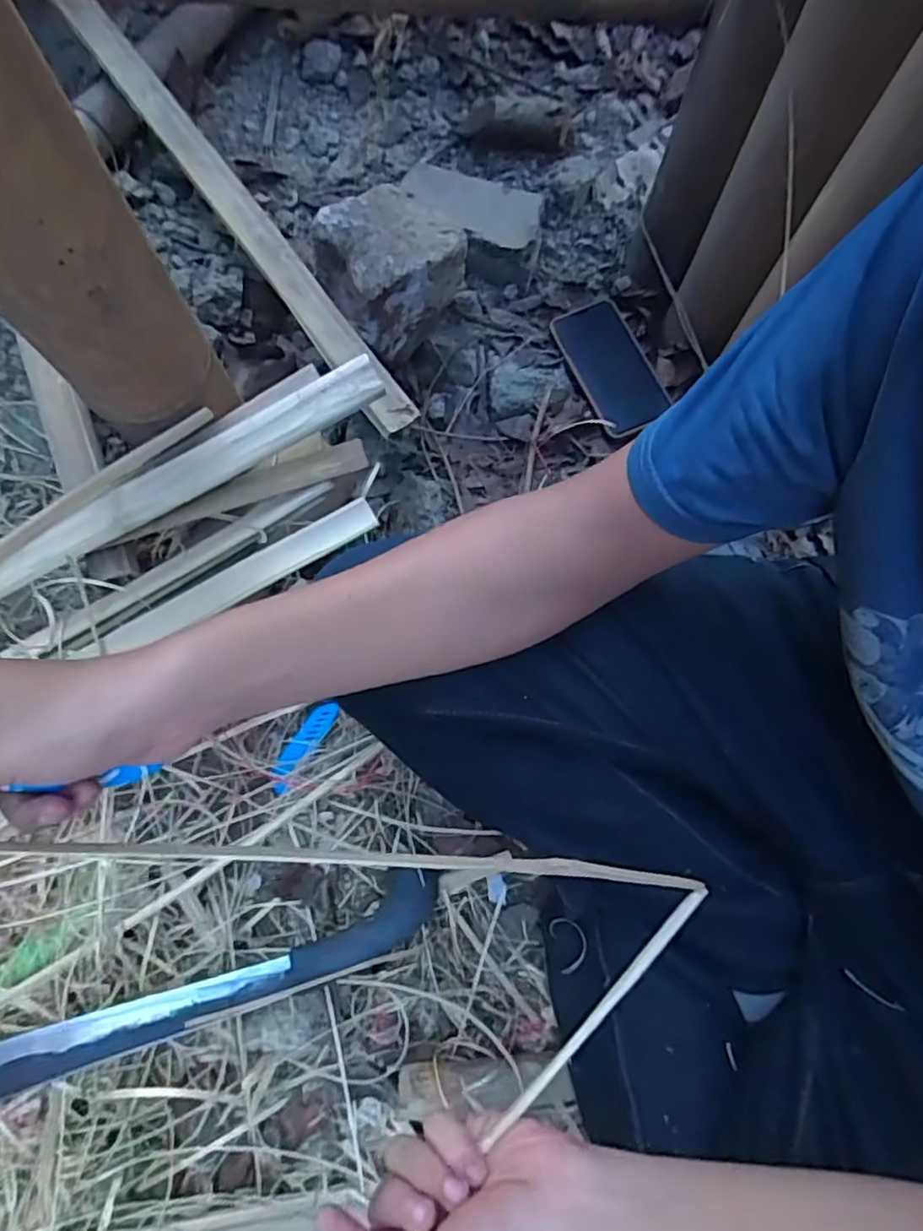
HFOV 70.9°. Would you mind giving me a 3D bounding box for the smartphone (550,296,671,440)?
[{"bbox_3d":[0.162,-0.270,0.699,0.077,0.015,0.158,-22,78,-7],"label":"smartphone"}]

